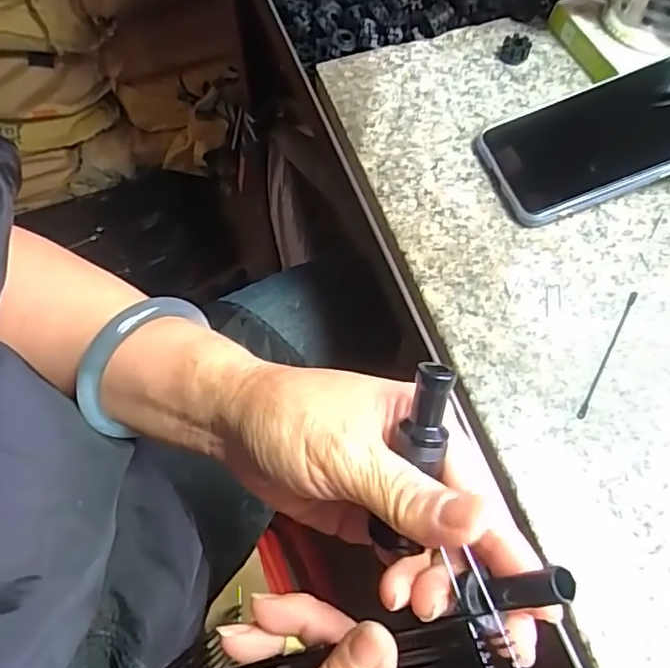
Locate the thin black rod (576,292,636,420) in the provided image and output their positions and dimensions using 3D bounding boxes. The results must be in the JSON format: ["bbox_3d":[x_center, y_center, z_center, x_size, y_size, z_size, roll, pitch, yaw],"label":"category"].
[{"bbox_3d":[0.146,0.009,0.308,0.004,0.004,0.084,29,68,12],"label":"thin black rod"}]

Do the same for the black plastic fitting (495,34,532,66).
[{"bbox_3d":[0.123,-0.195,0.399,0.021,0.013,0.020,19,66,8],"label":"black plastic fitting"}]

